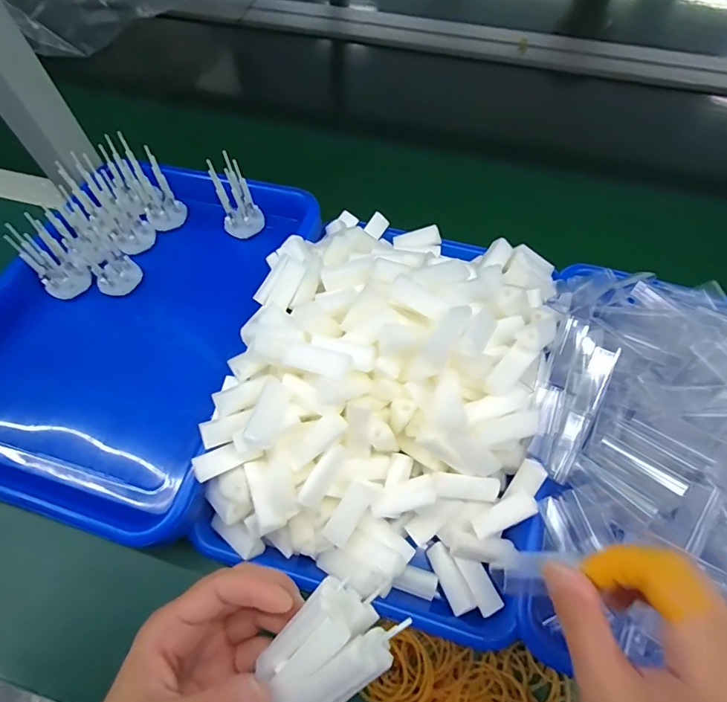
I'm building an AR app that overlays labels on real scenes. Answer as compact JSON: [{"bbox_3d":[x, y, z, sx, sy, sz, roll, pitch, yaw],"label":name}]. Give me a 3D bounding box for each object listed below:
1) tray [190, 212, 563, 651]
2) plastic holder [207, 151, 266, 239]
[{"bbox_3d":[0.022,0.021,0.337,0.234,0.099,0.305,11,62,7],"label":"tray"},{"bbox_3d":[-0.118,-0.143,0.412,0.037,0.072,0.031,-15,62,-8],"label":"plastic holder"}]

